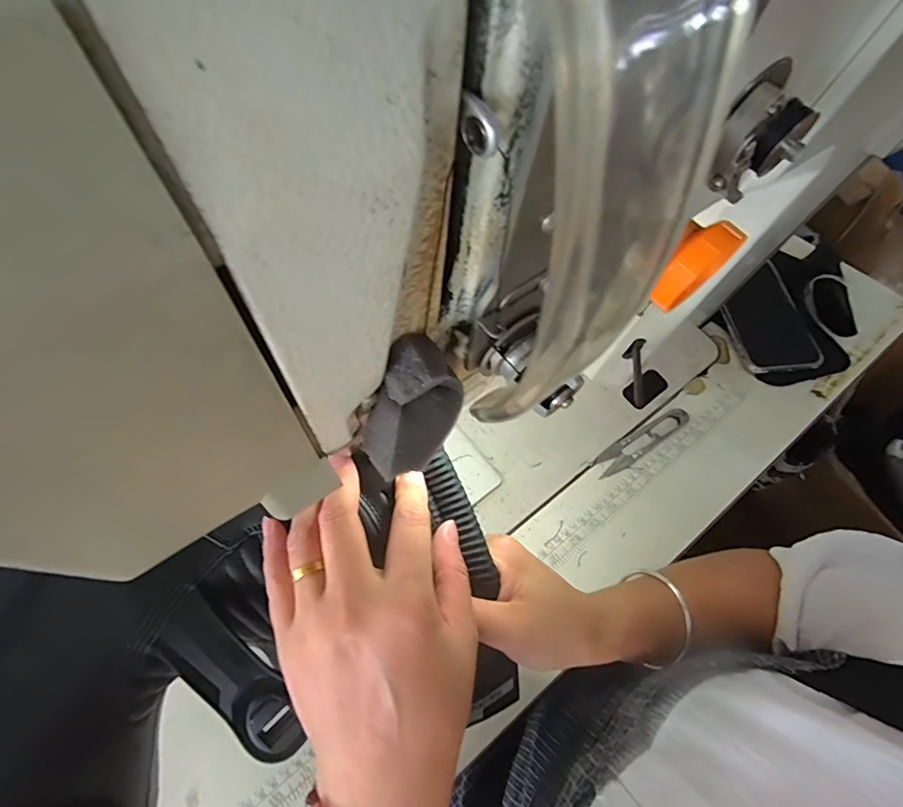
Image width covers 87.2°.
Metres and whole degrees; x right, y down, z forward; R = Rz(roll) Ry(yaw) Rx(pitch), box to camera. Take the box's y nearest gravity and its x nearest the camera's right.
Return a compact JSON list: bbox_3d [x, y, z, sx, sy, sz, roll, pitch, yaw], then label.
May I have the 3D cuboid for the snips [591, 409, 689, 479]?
[{"bbox_3d":[0.192,0.037,0.480,0.112,0.005,0.025,-31,63,-16],"label":"snips"}]

